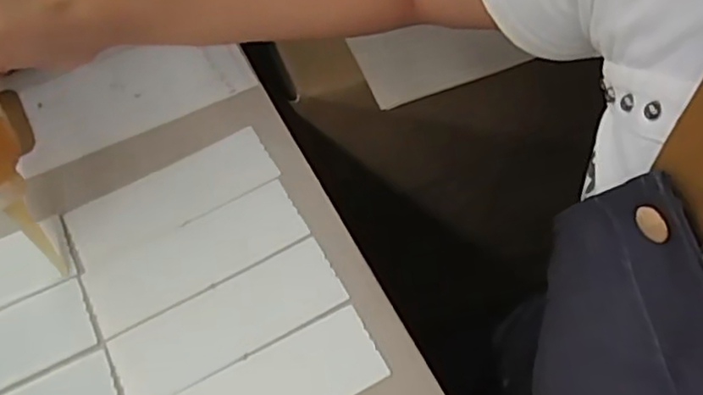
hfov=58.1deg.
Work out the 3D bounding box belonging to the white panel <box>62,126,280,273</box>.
[{"bbox_3d":[-0.128,-0.003,0.454,0.146,0.004,0.052,-27,62,-16],"label":"white panel"}]

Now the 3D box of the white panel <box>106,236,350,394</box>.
[{"bbox_3d":[-0.079,0.079,0.407,0.146,0.007,0.053,-26,62,-15],"label":"white panel"}]

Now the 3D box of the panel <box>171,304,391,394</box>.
[{"bbox_3d":[-0.054,0.119,0.383,0.146,0.005,0.052,-24,61,-14],"label":"panel"}]

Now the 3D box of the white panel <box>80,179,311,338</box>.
[{"bbox_3d":[-0.105,0.038,0.431,0.146,0.006,0.052,-27,62,-16],"label":"white panel"}]

